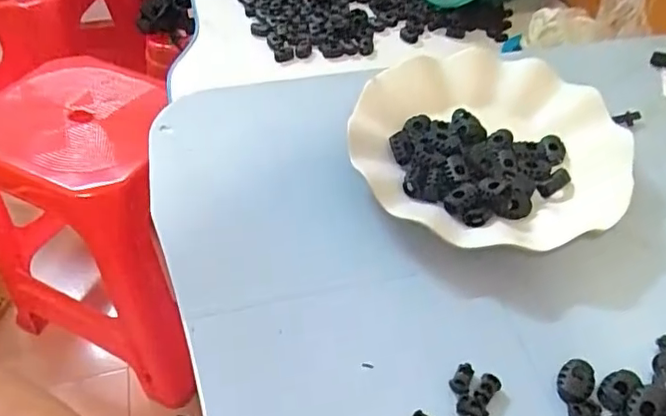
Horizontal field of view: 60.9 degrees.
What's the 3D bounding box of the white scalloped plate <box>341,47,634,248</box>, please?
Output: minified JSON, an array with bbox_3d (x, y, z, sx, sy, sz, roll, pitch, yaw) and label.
[{"bbox_3d":[0.103,-0.041,0.382,0.172,0.038,0.164,0,47,0],"label":"white scalloped plate"}]

